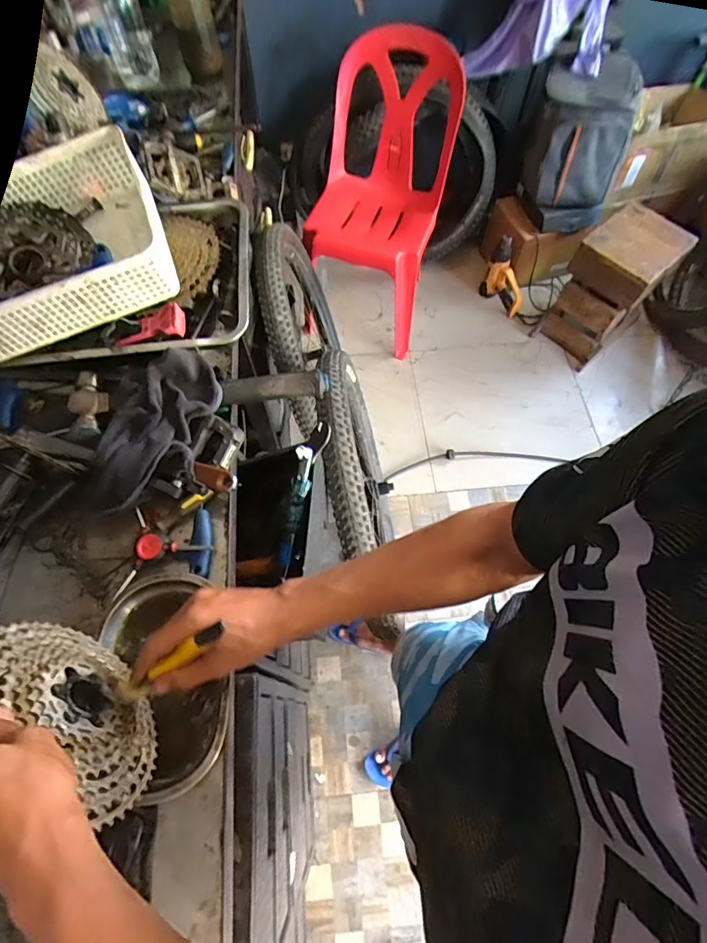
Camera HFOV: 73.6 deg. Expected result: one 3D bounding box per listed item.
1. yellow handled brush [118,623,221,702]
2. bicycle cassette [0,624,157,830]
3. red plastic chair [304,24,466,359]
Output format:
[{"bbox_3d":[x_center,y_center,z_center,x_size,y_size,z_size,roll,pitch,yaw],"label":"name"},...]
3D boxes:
[{"bbox_3d":[-0.173,0.178,0.438,0.162,0.016,0.020,-40,63,26],"label":"yellow handled brush"},{"bbox_3d":[-0.258,0.211,0.436,0.191,0.160,0.042,37,94,-21],"label":"bicycle cassette"},{"bbox_3d":[0.091,-0.903,1.627,0.412,0.788,0.526,19,66,11],"label":"red plastic chair"}]

